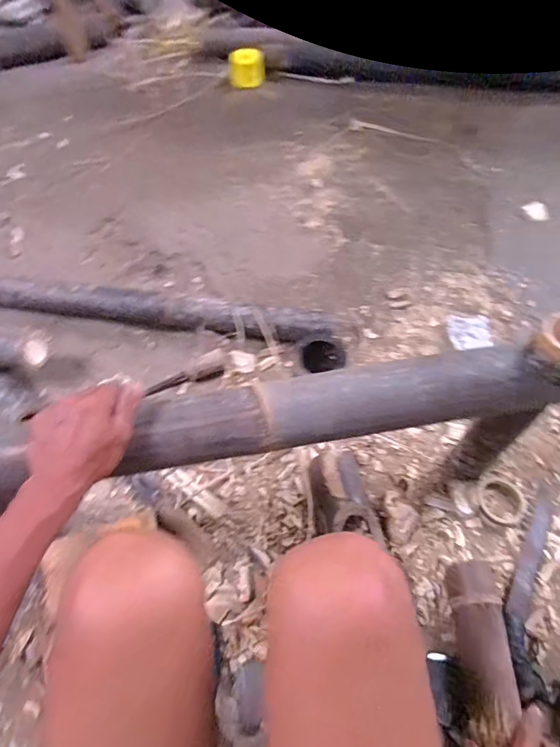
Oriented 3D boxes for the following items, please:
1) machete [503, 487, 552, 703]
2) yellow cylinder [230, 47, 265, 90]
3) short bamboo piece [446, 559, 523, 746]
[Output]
[{"bbox_3d":[0.392,0.325,0.690,0.063,0.030,0.312,23,55,12],"label":"machete"},{"bbox_3d":[-0.102,-0.943,1.369,0.112,0.075,0.101,0,61,2],"label":"yellow cylinder"},{"bbox_3d":[0.286,0.370,0.610,0.077,0.062,0.233,6,49,5],"label":"short bamboo piece"}]

